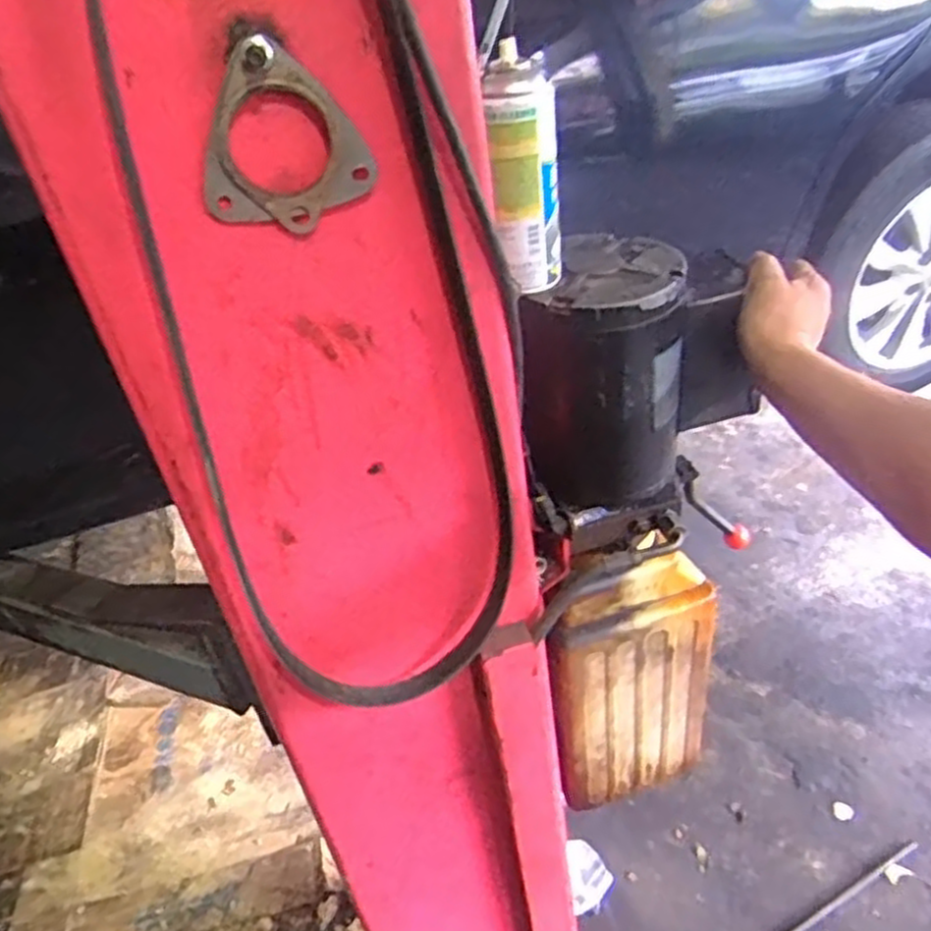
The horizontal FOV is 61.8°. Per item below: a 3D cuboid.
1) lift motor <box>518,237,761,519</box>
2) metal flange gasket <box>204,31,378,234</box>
[{"bbox_3d":[0.166,-0.076,0.729,0.182,0.236,0.149,2,34,15],"label":"lift motor"},{"bbox_3d":[-0.104,-0.194,0.483,0.099,0.106,0.011,10,32,-28],"label":"metal flange gasket"}]

